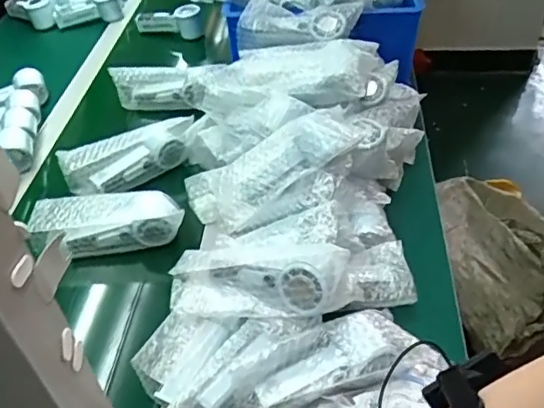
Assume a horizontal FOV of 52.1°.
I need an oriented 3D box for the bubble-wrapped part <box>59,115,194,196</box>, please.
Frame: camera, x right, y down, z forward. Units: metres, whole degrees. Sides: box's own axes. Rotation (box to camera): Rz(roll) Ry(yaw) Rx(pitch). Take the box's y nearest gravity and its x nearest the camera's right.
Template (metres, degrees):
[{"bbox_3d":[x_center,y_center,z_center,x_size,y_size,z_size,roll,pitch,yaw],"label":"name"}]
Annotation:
[{"bbox_3d":[-0.226,-0.078,0.881,0.198,0.073,0.055,-21,45,-19],"label":"bubble-wrapped part"}]

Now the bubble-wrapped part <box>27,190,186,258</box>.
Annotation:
[{"bbox_3d":[-0.230,0.025,0.783,0.204,0.059,0.062,-5,42,-2],"label":"bubble-wrapped part"}]

